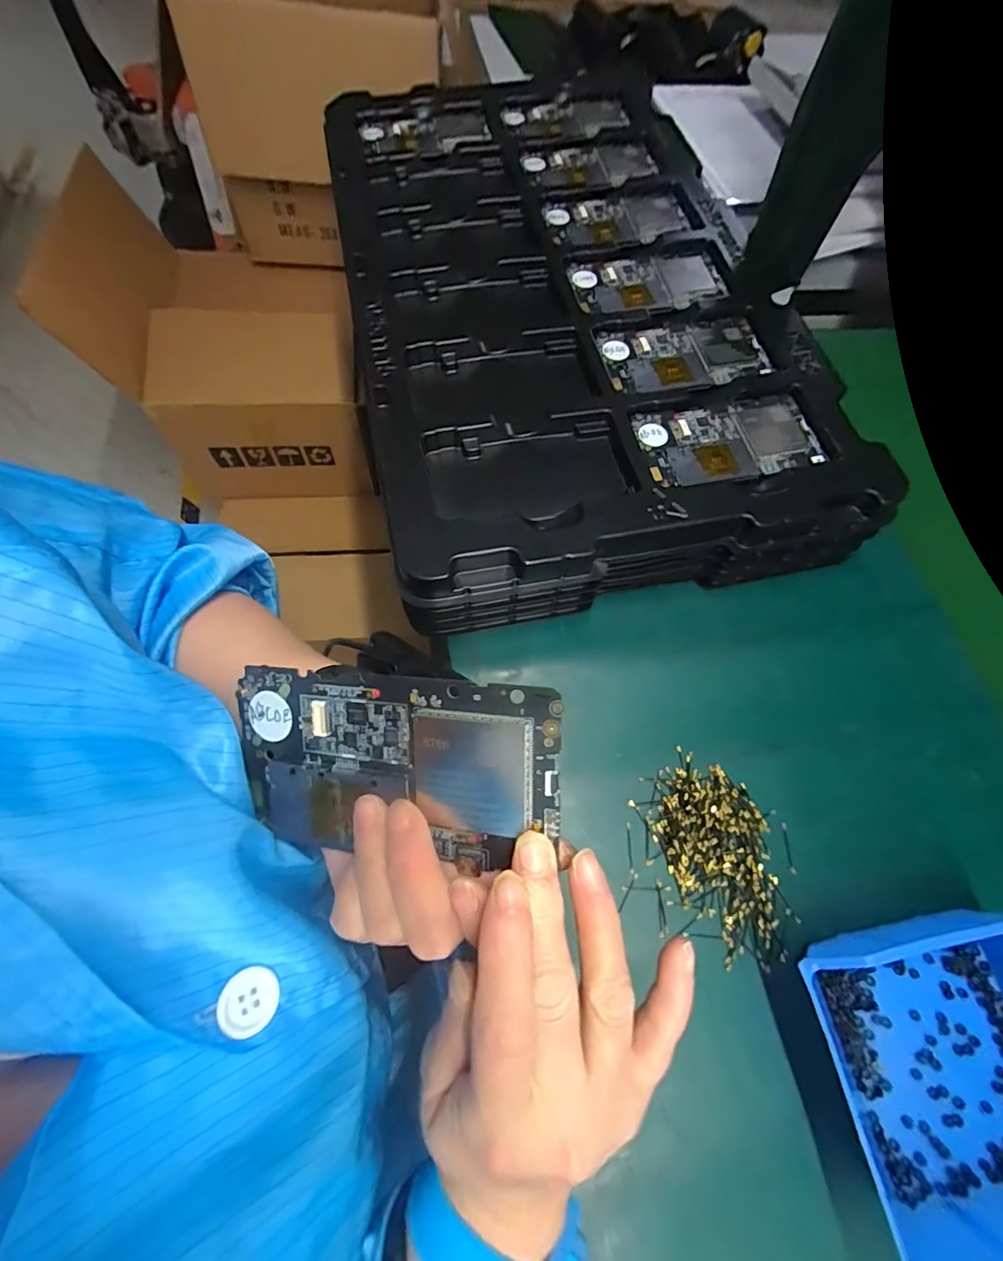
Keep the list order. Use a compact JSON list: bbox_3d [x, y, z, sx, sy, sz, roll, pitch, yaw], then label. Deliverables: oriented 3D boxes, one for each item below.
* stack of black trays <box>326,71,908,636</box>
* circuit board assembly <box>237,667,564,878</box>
[{"bbox_3d":[0.040,-0.290,0.407,0.328,0.068,0.571,-11,68,-10],"label":"stack of black trays"},{"bbox_3d":[-0.040,0.049,0.176,0.121,0.004,0.066,2,97,15],"label":"circuit board assembly"}]

